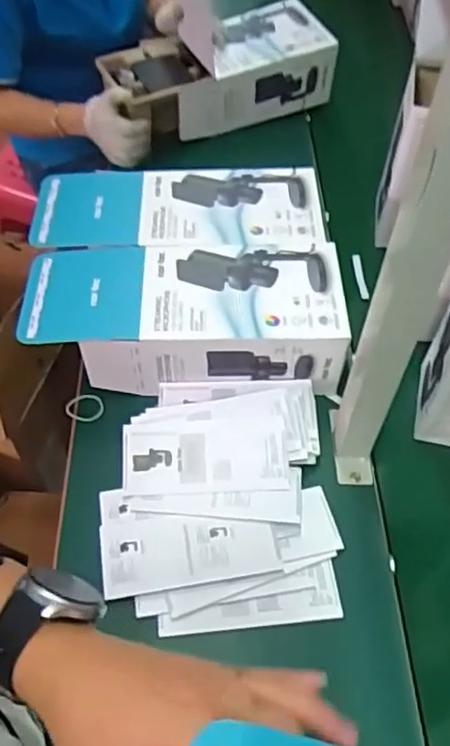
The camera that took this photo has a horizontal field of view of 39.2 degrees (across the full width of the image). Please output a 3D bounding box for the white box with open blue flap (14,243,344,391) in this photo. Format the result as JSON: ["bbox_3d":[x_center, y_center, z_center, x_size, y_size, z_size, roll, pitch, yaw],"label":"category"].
[{"bbox_3d":[-0.046,-0.071,0.767,0.368,0.091,0.159,0,55,0],"label":"white box with open blue flap"}]

